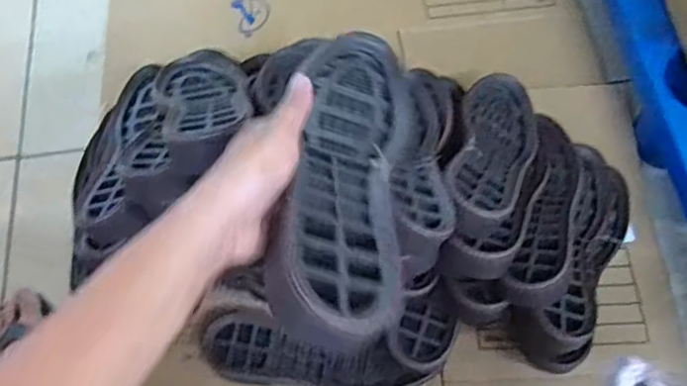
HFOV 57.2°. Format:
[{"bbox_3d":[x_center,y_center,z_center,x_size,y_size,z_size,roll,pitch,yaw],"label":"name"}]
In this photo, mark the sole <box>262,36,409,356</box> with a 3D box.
[{"bbox_3d":[0.000,-0.023,0.430,0.084,0.036,0.275,24,40,-14],"label":"sole"}]

